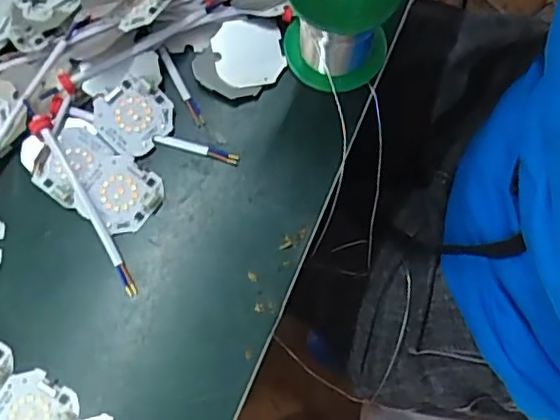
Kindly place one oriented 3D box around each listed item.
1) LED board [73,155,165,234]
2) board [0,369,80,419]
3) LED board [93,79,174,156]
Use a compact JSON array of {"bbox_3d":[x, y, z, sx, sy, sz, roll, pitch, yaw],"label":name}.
[{"bbox_3d":[-0.100,-0.010,0.372,0.044,0.004,0.046,40,78,2],"label":"LED board"},{"bbox_3d":[-0.142,0.117,0.336,0.047,0.004,0.045,30,76,10],"label":"board"},{"bbox_3d":[-0.094,-0.060,0.382,0.045,0.006,0.044,42,82,-2],"label":"LED board"}]

